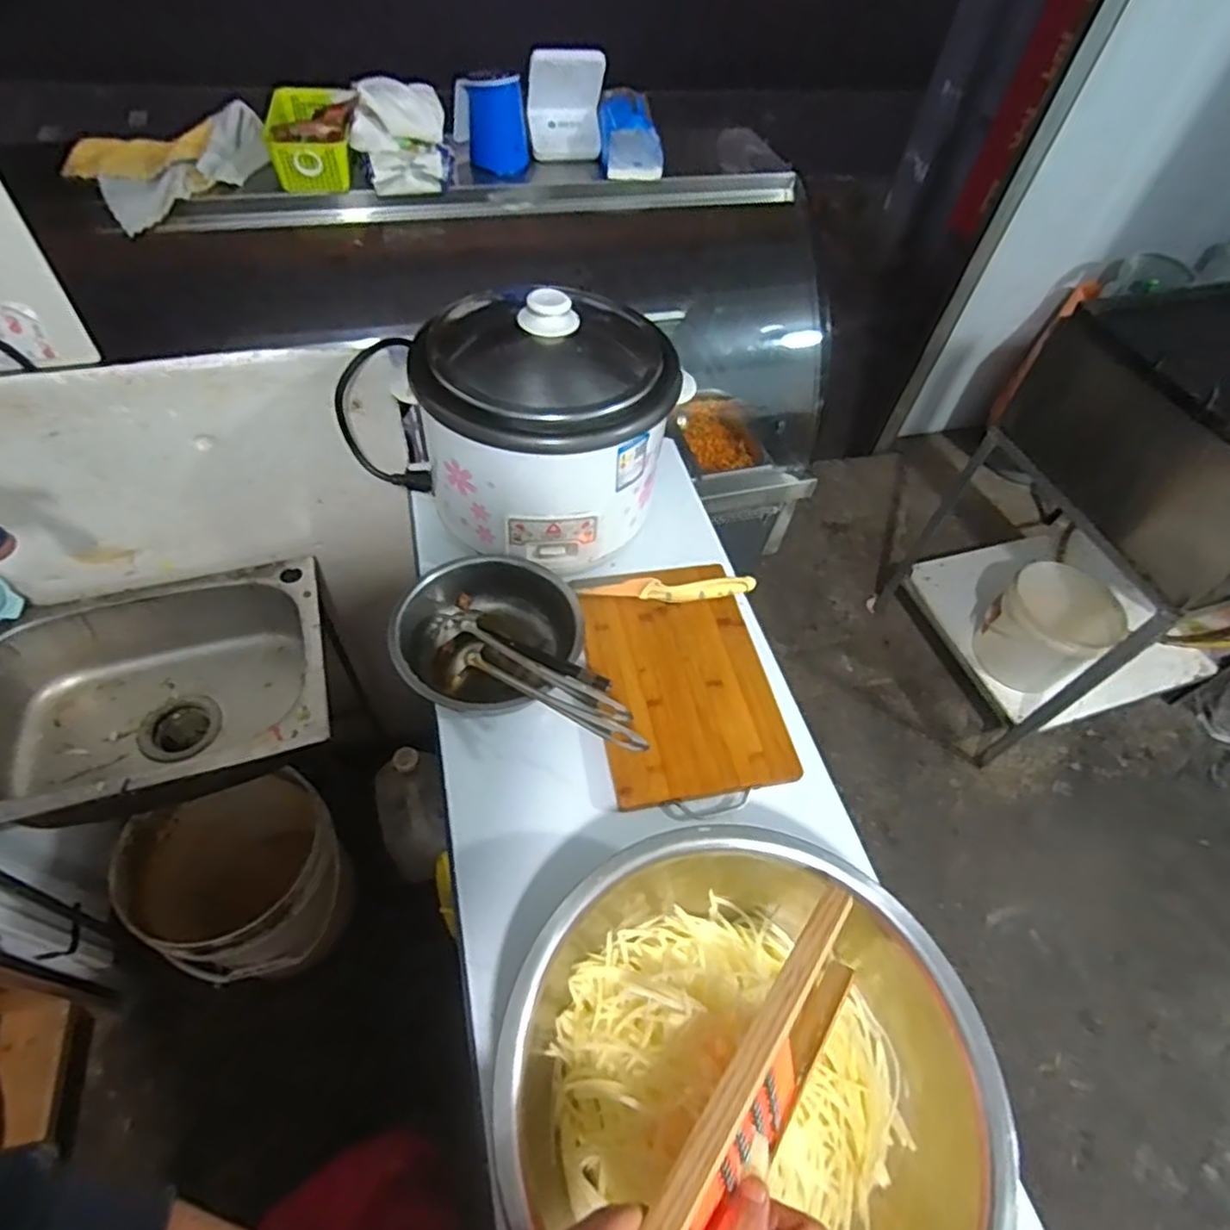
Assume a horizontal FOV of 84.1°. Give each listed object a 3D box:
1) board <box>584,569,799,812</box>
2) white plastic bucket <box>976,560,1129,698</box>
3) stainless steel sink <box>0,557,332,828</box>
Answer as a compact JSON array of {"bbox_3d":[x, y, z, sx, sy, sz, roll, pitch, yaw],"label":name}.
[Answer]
[{"bbox_3d":[0.075,0.066,0.785,0.201,0.029,0.293,-11,53,-6],"label":"board"},{"bbox_3d":[1.001,0.030,1.576,0.249,0.203,0.235,3,53,-5],"label":"white plastic bucket"},{"bbox_3d":[-0.630,0.124,0.951,0.450,0.182,0.329,-14,57,-17],"label":"stainless steel sink"}]

